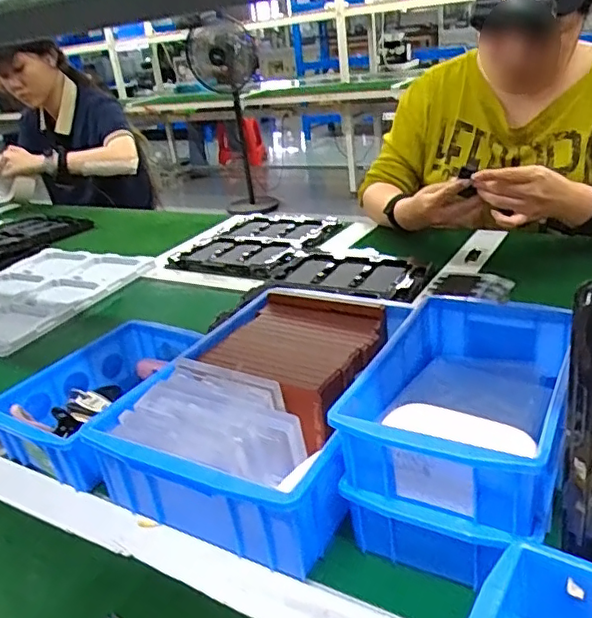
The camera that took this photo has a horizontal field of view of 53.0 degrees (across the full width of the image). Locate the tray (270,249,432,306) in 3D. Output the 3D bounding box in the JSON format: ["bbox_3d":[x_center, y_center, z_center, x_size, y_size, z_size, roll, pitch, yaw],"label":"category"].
[{"bbox_3d":[0.079,-0.048,0.858,0.234,0.021,0.133,12,31,34],"label":"tray"}]

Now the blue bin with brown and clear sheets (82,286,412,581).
[{"bbox_3d":[-0.012,0.087,0.541,0.204,0.084,0.285,9,30,31],"label":"blue bin with brown and clear sheets"}]

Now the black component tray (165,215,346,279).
[{"bbox_3d":[-0.056,-0.120,1.062,0.258,0.017,0.261,10,30,35],"label":"black component tray"}]

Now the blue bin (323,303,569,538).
[{"bbox_3d":[0.127,0.063,0.438,0.133,0.065,0.196,7,29,27],"label":"blue bin"}]

